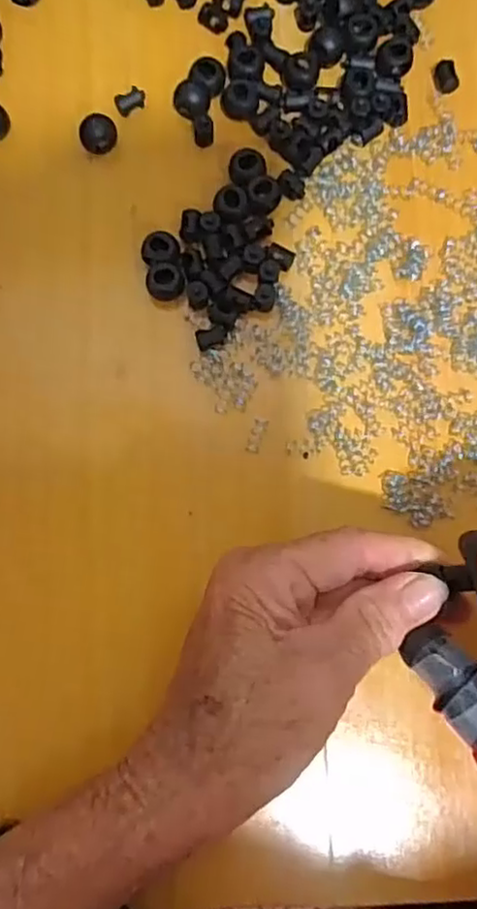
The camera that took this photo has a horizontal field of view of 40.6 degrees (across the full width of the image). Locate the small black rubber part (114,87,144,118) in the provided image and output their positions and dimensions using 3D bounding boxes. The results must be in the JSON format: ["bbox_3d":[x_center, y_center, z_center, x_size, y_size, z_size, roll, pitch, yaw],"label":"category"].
[{"bbox_3d":[-0.053,-0.175,0.318,0.015,0.010,0.008,-33,83,-4],"label":"small black rubber part"}]

